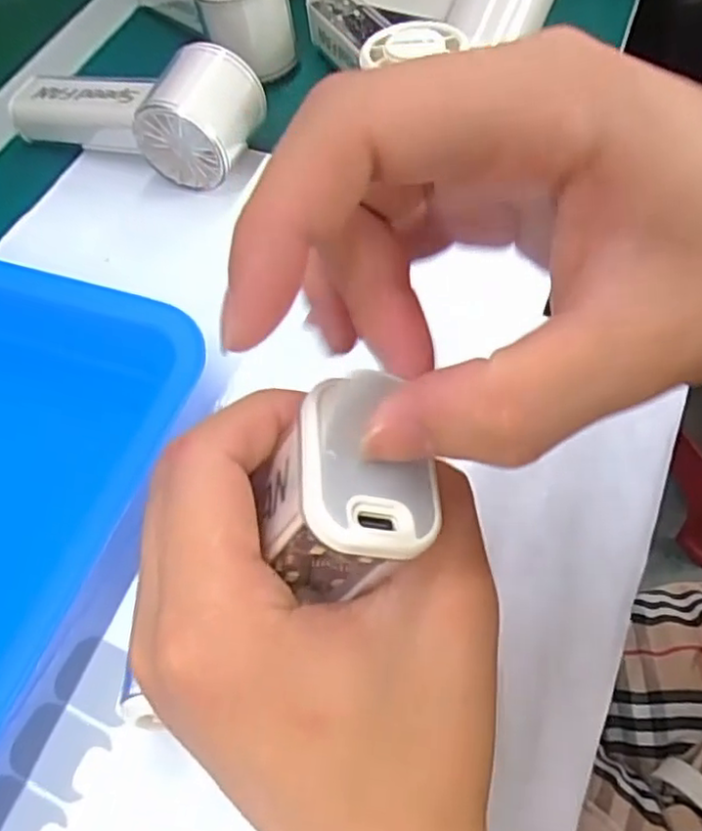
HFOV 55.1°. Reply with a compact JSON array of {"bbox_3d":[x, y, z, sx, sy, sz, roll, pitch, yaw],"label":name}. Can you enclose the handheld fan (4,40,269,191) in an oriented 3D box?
[{"bbox_3d":[-0.127,-0.176,0.385,0.154,0.059,0.049,15,61,12],"label":"handheld fan"}]

